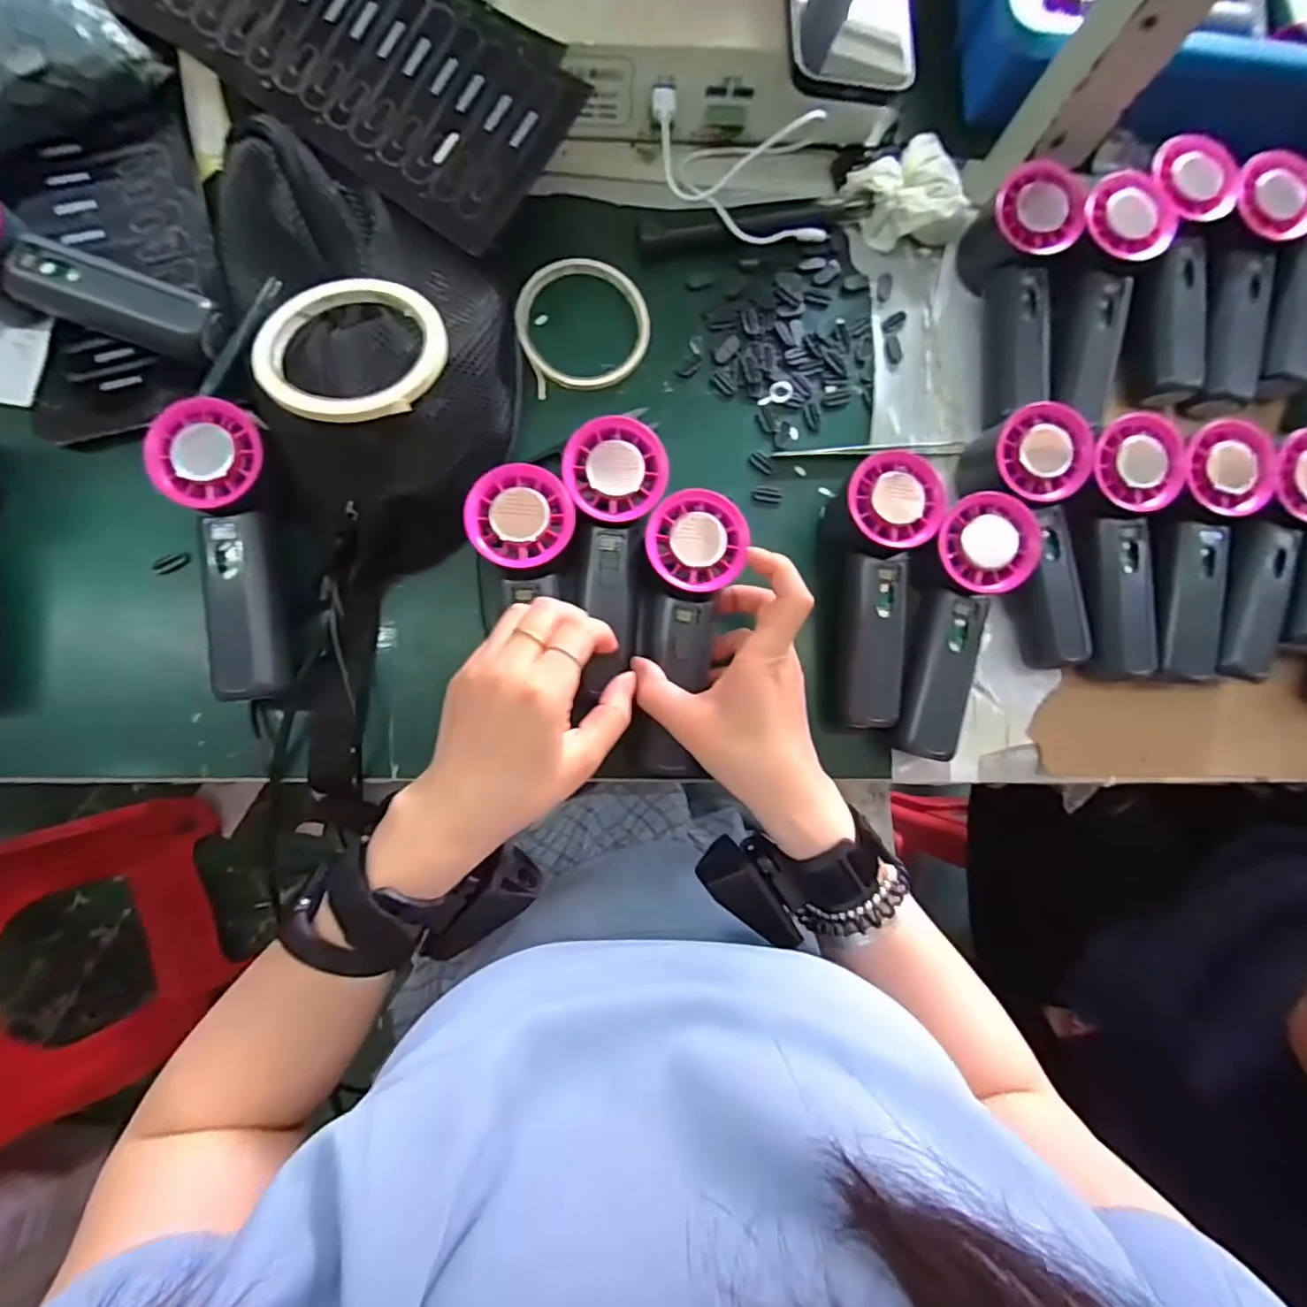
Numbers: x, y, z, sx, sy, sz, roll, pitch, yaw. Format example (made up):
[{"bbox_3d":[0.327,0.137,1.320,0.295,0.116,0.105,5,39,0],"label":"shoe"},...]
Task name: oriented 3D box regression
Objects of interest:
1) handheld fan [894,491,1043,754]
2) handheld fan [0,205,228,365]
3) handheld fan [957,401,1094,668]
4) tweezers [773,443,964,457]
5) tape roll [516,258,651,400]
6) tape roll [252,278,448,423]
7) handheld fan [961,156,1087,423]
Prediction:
[{"bbox_3d":[0.178,-0.017,0.354,0.061,0.032,0.155,12,96,-4],"label":"handheld fan"},{"bbox_3d":[-0.323,-0.206,0.326,0.161,0.052,0.056,18,81,-3],"label":"handheld fan"},{"bbox_3d":[0.235,-0.069,0.363,0.052,0.058,0.153,-6,83,-6],"label":"handheld fan"},{"bbox_3d":[0.145,-0.138,0.394,0.126,0.010,0.009,-1,82,-6],"label":"tweezers"},{"bbox_3d":[-0.046,-0.217,0.385,0.084,0.006,0.088,1,82,-6],"label":"tape roll"},{"bbox_3d":[-0.158,-0.161,0.308,0.094,0.007,0.085,4,74,0],"label":"tape roll"},{"bbox_3d":[0.243,-0.227,0.385,0.050,0.059,0.146,-3,83,-6],"label":"handheld fan"}]

